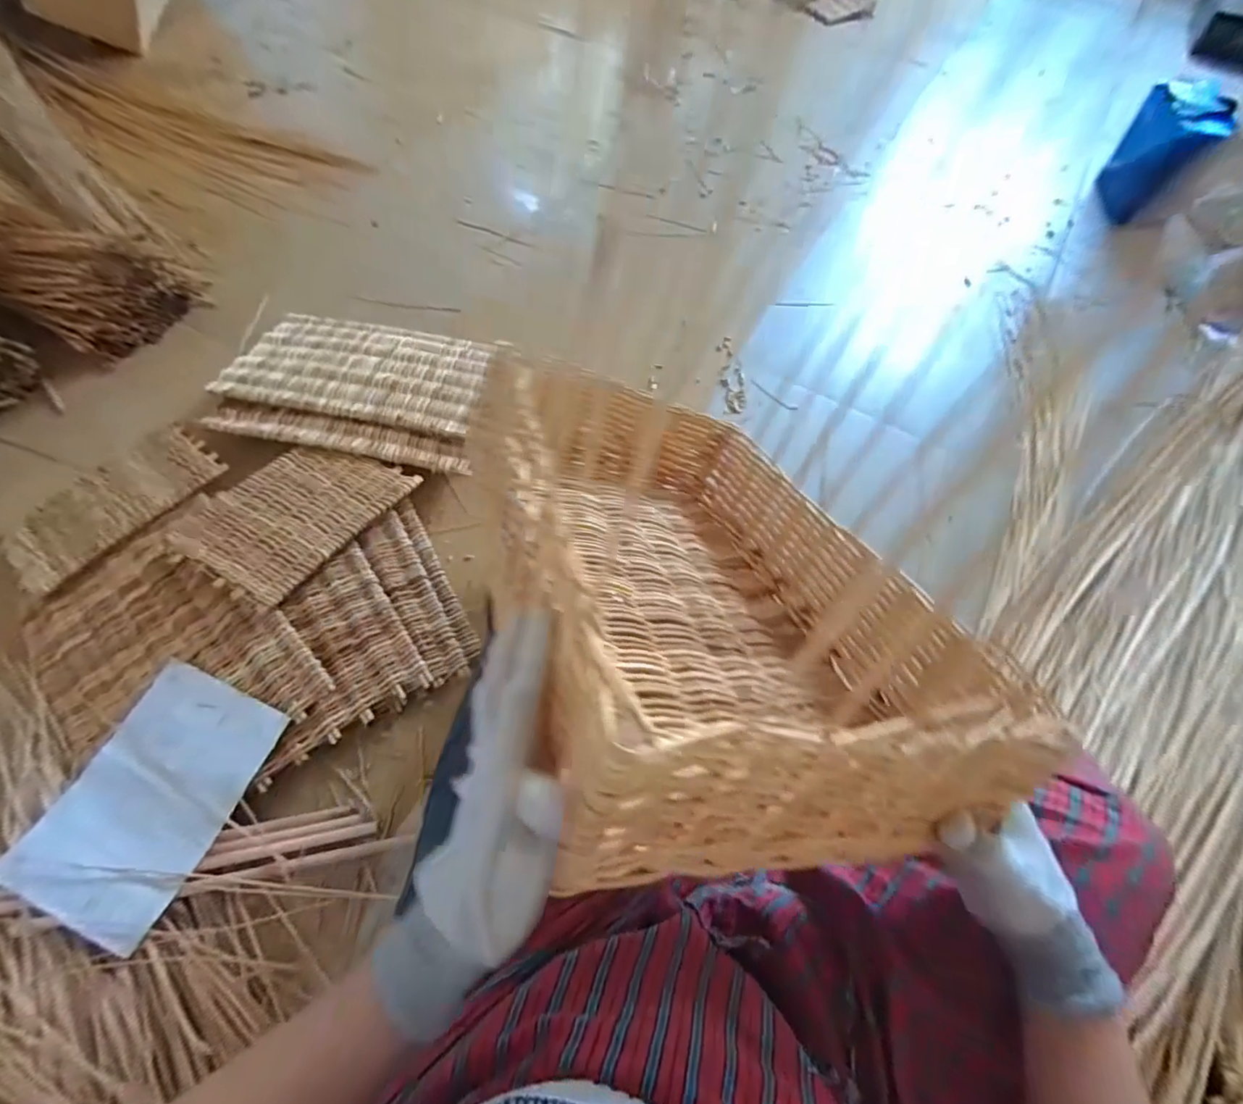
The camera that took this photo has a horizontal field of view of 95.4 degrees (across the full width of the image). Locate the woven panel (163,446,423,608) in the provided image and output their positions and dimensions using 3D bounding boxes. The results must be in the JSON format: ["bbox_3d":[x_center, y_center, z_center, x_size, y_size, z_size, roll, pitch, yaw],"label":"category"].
[{"bbox_3d":[-0.584,-0.079,0.998,0.274,0.027,0.333,28,54,14],"label":"woven panel"}]

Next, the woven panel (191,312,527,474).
[{"bbox_3d":[-0.532,-0.355,1.181,0.501,0.034,0.376,10,57,0],"label":"woven panel"}]

